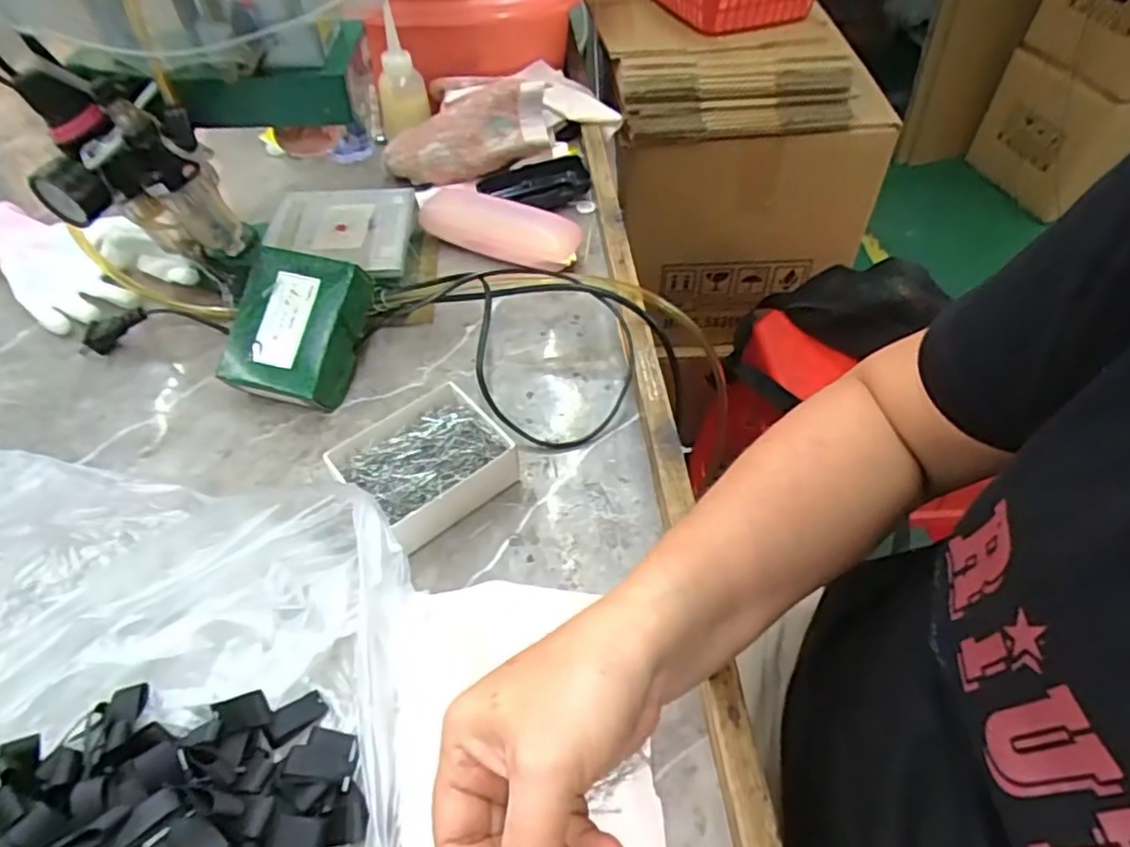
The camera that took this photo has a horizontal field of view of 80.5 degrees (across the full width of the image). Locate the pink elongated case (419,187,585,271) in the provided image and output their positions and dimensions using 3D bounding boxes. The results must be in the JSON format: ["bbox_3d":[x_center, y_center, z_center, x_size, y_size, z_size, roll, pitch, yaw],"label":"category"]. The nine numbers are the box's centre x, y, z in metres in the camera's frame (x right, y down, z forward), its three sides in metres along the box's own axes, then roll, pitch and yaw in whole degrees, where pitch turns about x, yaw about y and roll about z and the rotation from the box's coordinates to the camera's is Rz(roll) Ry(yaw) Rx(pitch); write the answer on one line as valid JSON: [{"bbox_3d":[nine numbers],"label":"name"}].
[{"bbox_3d":[-0.061,-0.179,0.607,0.154,0.044,0.052,18,53,15],"label":"pink elongated case"}]

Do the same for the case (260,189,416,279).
[{"bbox_3d":[-0.192,-0.165,0.570,0.118,0.019,0.118,-5,51,-3],"label":"case"}]

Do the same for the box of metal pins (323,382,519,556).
[{"bbox_3d":[-0.090,0.028,0.444,0.099,0.045,0.088,-36,59,-25],"label":"box of metal pins"}]

